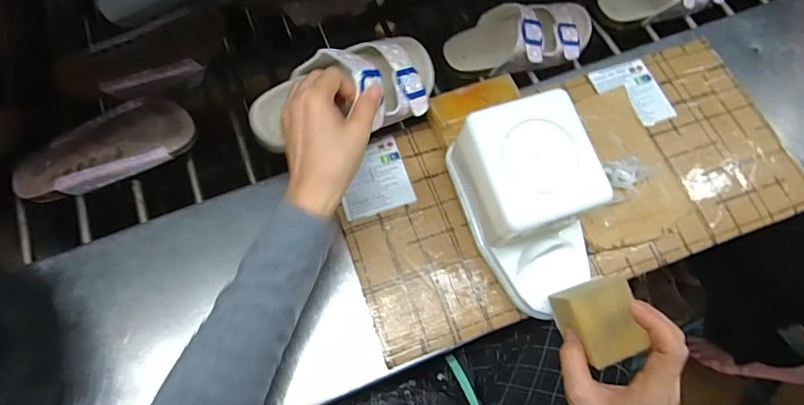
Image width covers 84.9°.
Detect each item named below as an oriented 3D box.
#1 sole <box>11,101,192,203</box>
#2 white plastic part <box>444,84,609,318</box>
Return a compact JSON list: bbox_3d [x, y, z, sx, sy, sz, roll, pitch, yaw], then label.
[{"bbox_3d":[-0.341,-0.064,0.505,0.204,0.026,0.086,-19,65,-10],"label":"sole"},{"bbox_3d":[0.119,0.002,0.397,0.098,0.118,0.175,-18,65,-9],"label":"white plastic part"}]

